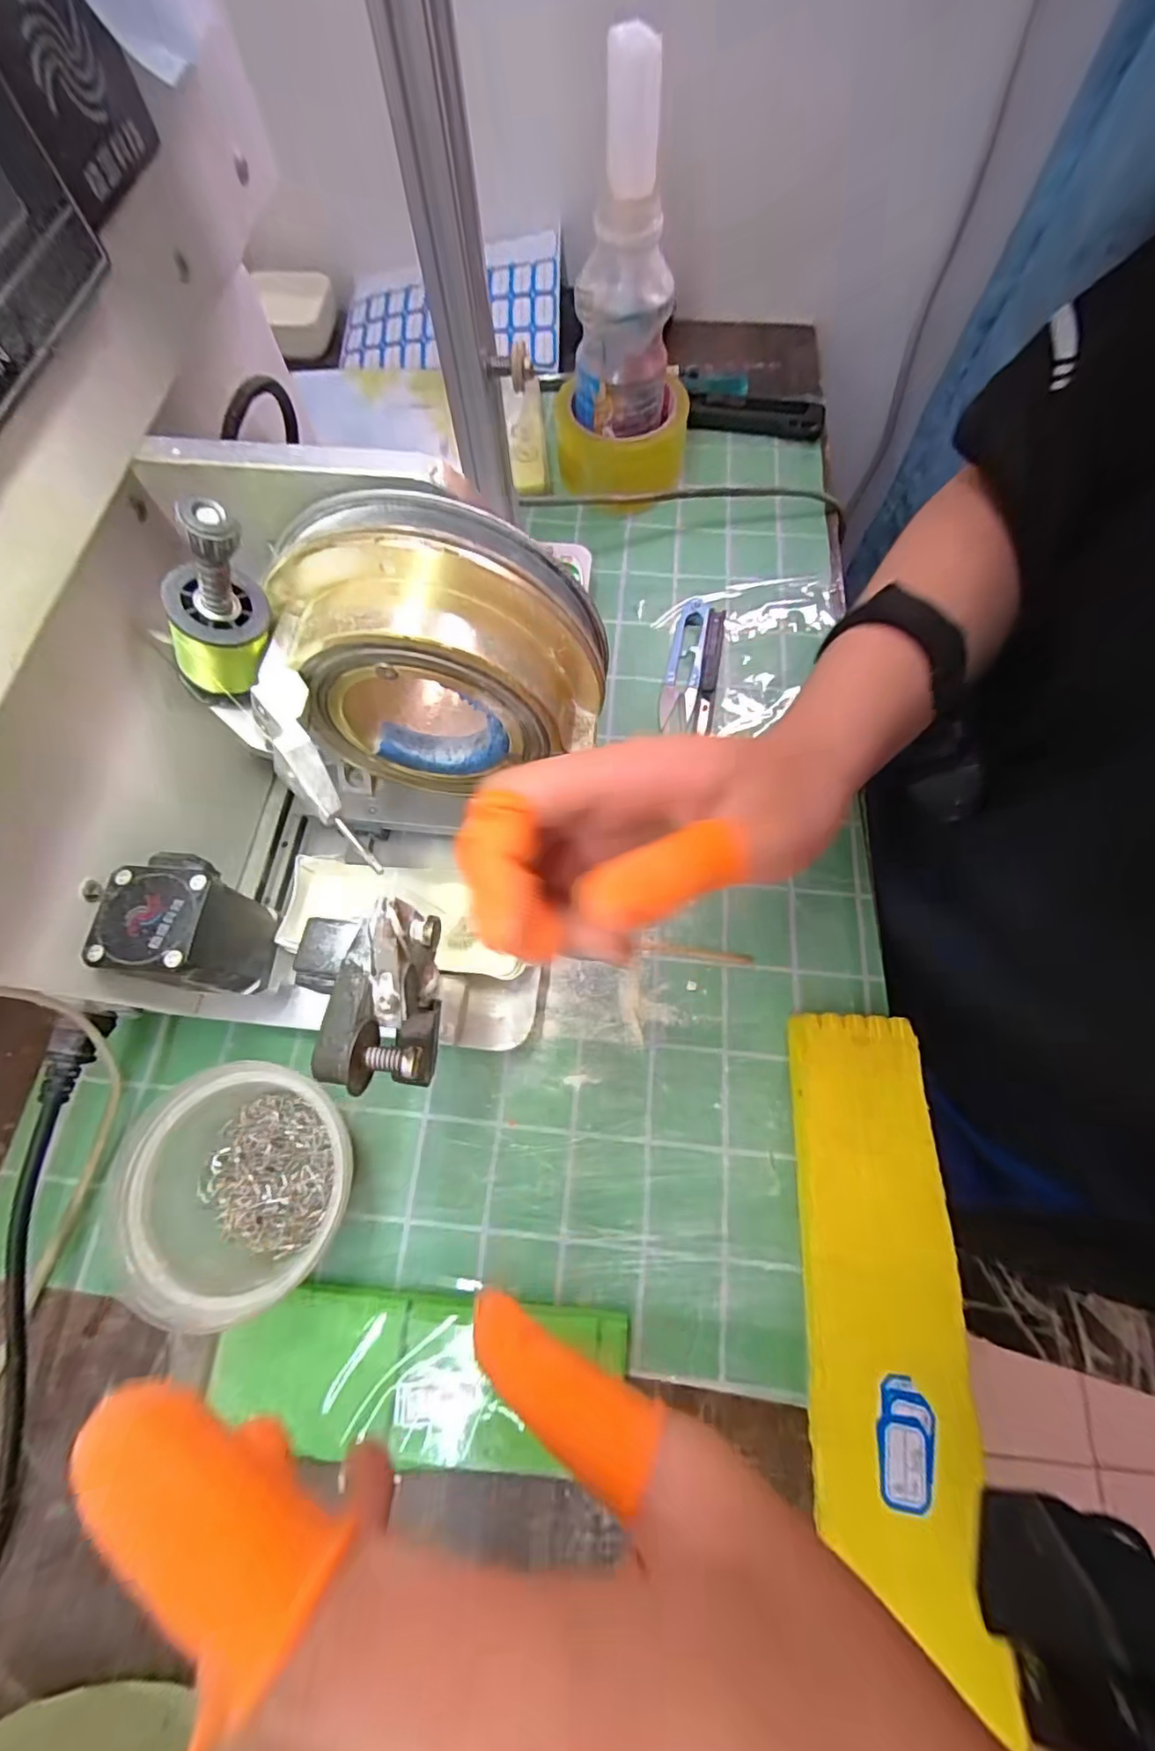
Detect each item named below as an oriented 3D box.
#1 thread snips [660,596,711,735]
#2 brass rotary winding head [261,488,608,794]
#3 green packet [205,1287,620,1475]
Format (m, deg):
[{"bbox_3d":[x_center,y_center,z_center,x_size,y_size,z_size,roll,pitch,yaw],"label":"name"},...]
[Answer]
[{"bbox_3d":[0.074,-0.148,0.389,0.023,0.008,0.101,12,71,5],"label":"thread snips"},{"bbox_3d":[-0.045,-0.073,0.201,0.103,0.093,0.045,2,69,2],"label":"brass rotary winding head"},{"bbox_3d":[-0.070,0.219,0.253,0.176,0.019,0.056,4,70,3],"label":"green packet"}]

